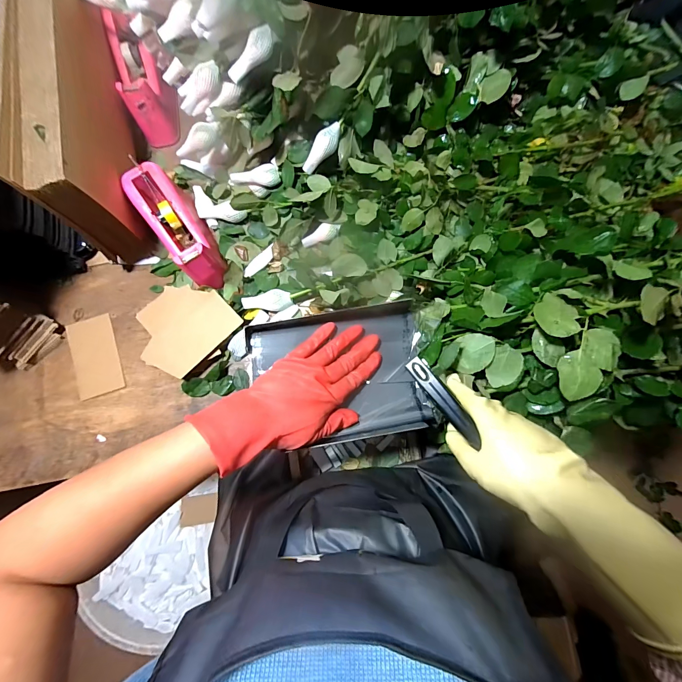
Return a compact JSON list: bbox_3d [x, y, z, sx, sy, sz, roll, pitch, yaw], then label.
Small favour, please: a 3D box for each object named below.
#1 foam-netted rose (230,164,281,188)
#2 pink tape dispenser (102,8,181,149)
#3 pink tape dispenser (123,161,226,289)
[{"bbox_3d":[-0.147,-0.280,0.549,0.079,0.031,0.030,-18,81,-3],"label":"foam-netted rose"},{"bbox_3d":[-0.352,-0.470,0.558,0.075,0.084,0.205,-17,98,-3],"label":"pink tape dispenser"},{"bbox_3d":[-0.266,-0.180,0.518,0.081,0.106,0.209,-34,95,-5],"label":"pink tape dispenser"}]

